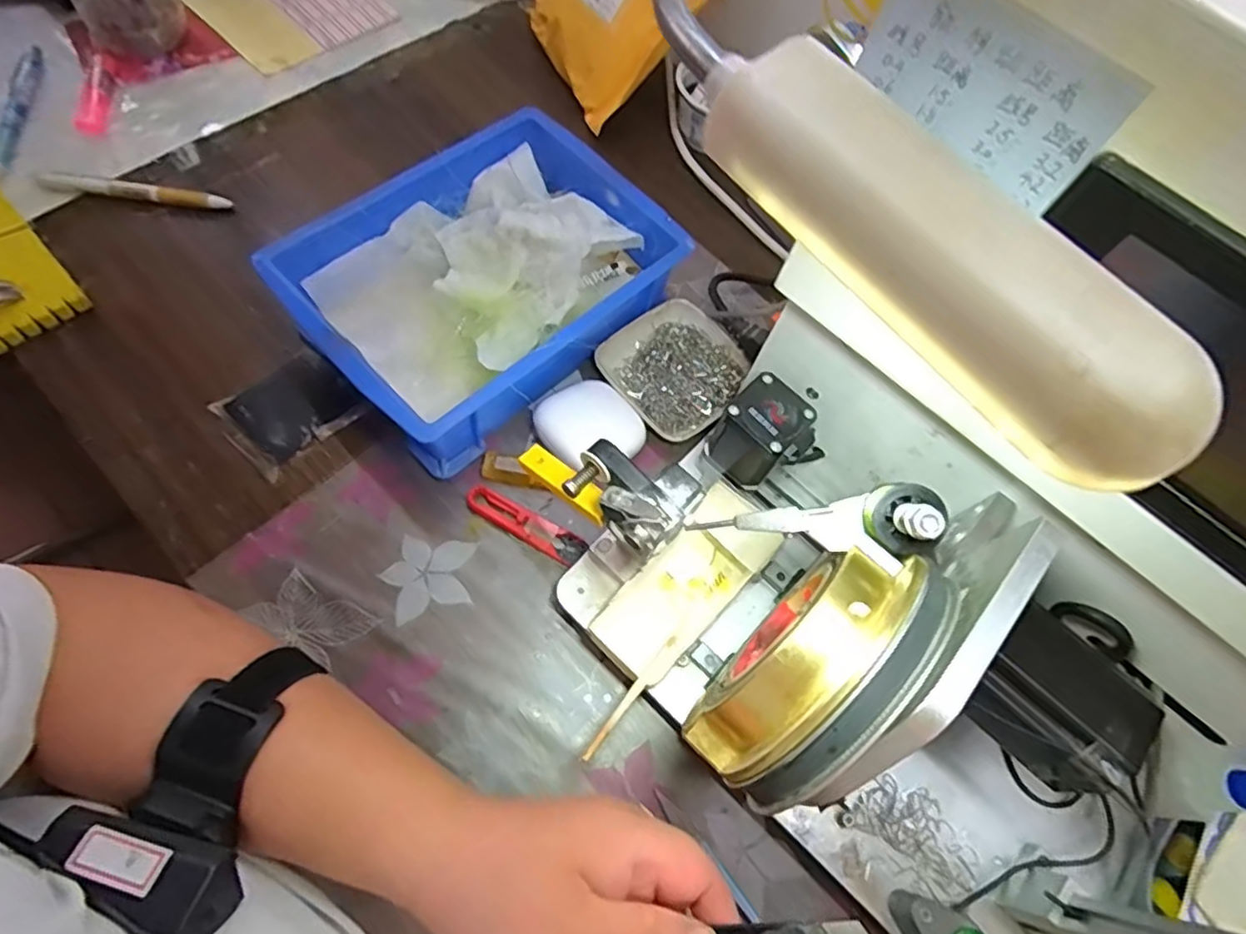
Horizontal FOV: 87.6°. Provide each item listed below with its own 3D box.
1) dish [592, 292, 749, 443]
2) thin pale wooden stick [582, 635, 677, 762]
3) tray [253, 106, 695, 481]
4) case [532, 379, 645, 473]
[{"bbox_3d":[0.041,-0.075,0.483,0.095,0.016,0.100,43,68,12],"label":"dish"},{"bbox_3d":[0.006,0.125,0.357,0.006,0.008,0.085,37,53,12],"label":"thin pale wooden stick"},{"bbox_3d":[-0.095,-0.133,0.469,0.179,0.071,0.248,43,69,12],"label":"tray"},{"bbox_3d":[-0.023,-0.027,0.446,0.063,0.024,0.064,-31,73,-18],"label":"case"}]

